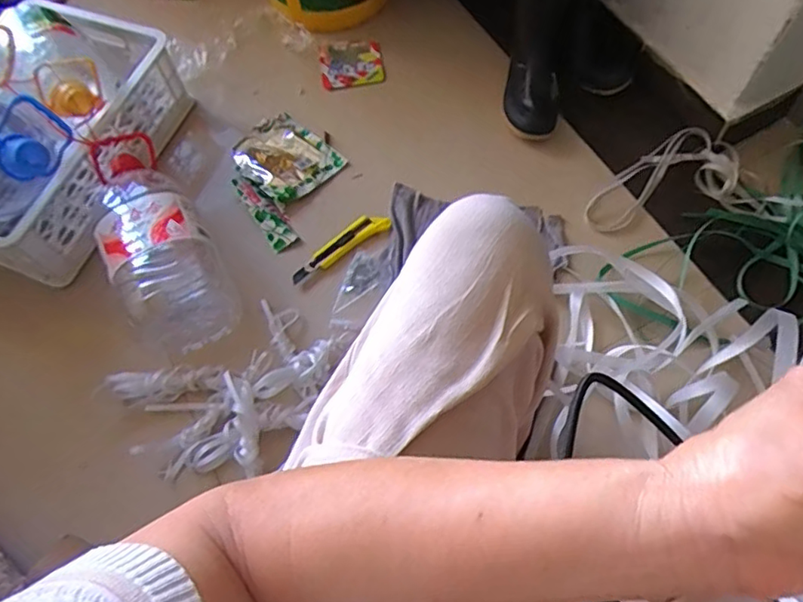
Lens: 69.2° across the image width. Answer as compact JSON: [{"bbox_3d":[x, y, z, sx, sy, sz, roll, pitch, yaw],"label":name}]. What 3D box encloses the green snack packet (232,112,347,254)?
[{"bbox_3d":[-0.218,-0.229,1.061,0.218,0.030,0.215,39,72,19],"label":"green snack packet"}]

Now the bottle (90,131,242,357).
[{"bbox_3d":[-0.407,-0.118,0.950,0.149,0.152,0.394,-30,66,-11],"label":"bottle"}]

